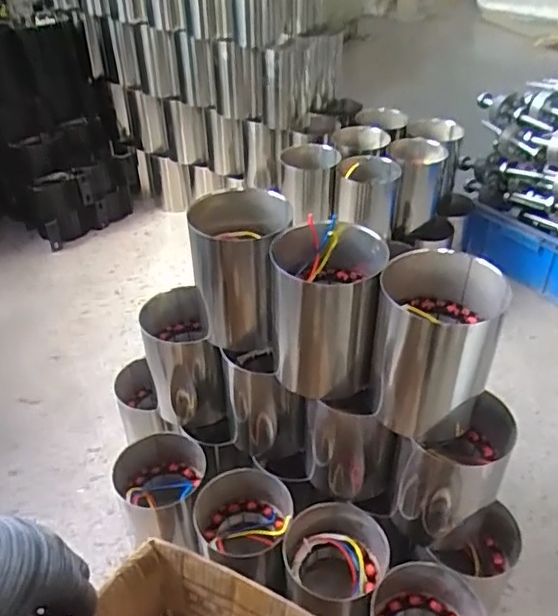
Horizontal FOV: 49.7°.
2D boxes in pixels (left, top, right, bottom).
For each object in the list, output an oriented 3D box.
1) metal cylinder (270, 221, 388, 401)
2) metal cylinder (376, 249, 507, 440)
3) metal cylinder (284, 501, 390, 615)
[{"bbox_3d":[0.056,0.005,0.689,0.121,0.165,0.109,0,39,1],"label":"metal cylinder"},{"bbox_3d":[0.158,0.043,0.636,0.115,0.166,0.103,4,39,6],"label":"metal cylinder"},{"bbox_3d":[0.062,0.353,0.763,0.122,0.164,0.141,17,42,20],"label":"metal cylinder"}]

